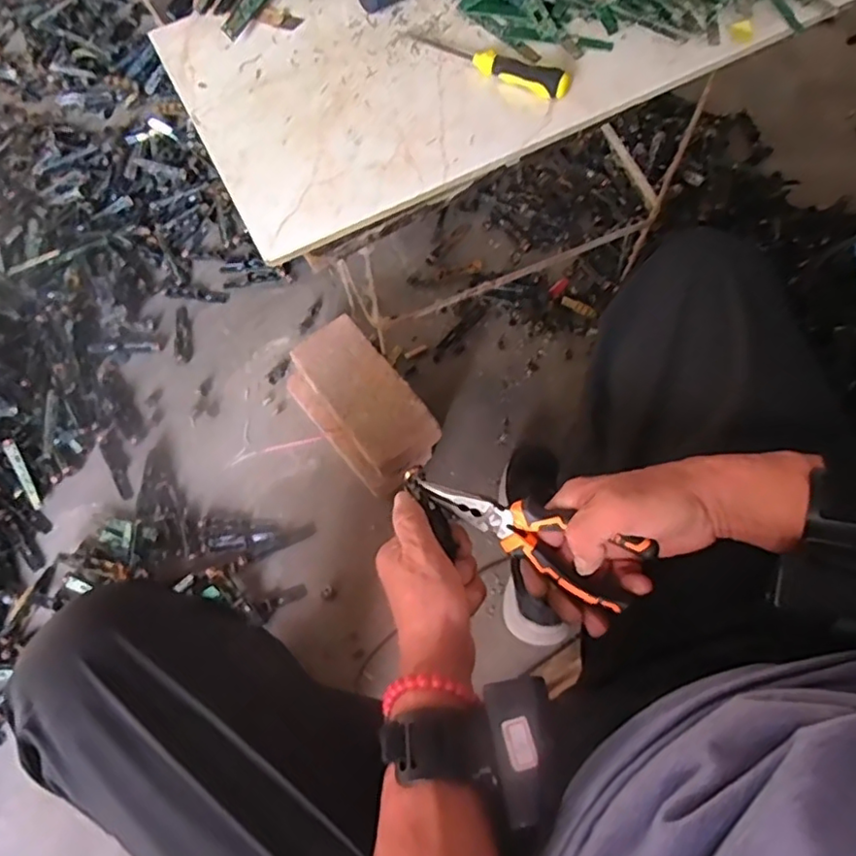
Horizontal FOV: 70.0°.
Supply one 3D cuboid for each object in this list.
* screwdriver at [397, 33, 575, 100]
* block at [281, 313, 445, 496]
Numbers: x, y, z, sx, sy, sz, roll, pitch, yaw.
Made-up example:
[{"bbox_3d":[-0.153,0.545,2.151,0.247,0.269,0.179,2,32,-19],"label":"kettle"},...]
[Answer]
[{"bbox_3d":[0.054,-0.334,0.548,0.160,0.023,0.029,28,71,13],"label":"screwdriver"},{"bbox_3d":[-0.095,-0.031,0.883,0.129,0.078,0.240,-39,71,-13],"label":"block"}]

